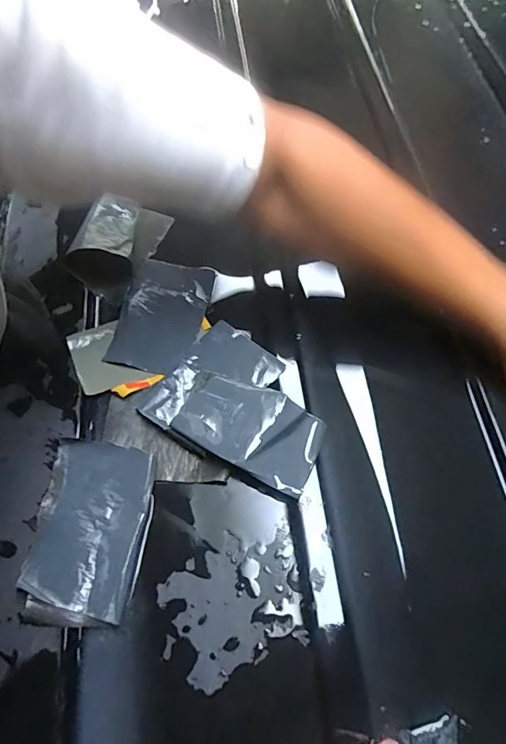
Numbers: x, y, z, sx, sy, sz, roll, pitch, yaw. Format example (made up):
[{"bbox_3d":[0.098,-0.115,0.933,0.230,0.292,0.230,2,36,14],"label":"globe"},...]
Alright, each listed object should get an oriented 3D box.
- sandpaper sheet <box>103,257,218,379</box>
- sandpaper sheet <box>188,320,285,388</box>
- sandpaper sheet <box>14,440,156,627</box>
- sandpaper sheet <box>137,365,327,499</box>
[{"bbox_3d":[-0.085,-0.053,0.410,0.074,0.008,0.116,13,64,5],"label":"sandpaper sheet"},{"bbox_3d":[-0.012,-0.013,0.388,0.076,0.008,0.049,25,65,11],"label":"sandpaper sheet"},{"bbox_3d":[-0.117,0.113,0.322,0.076,0.014,0.121,3,63,1],"label":"sandpaper sheet"},{"bbox_3d":[-0.017,0.038,0.352,0.142,0.027,0.066,22,65,10],"label":"sandpaper sheet"}]

